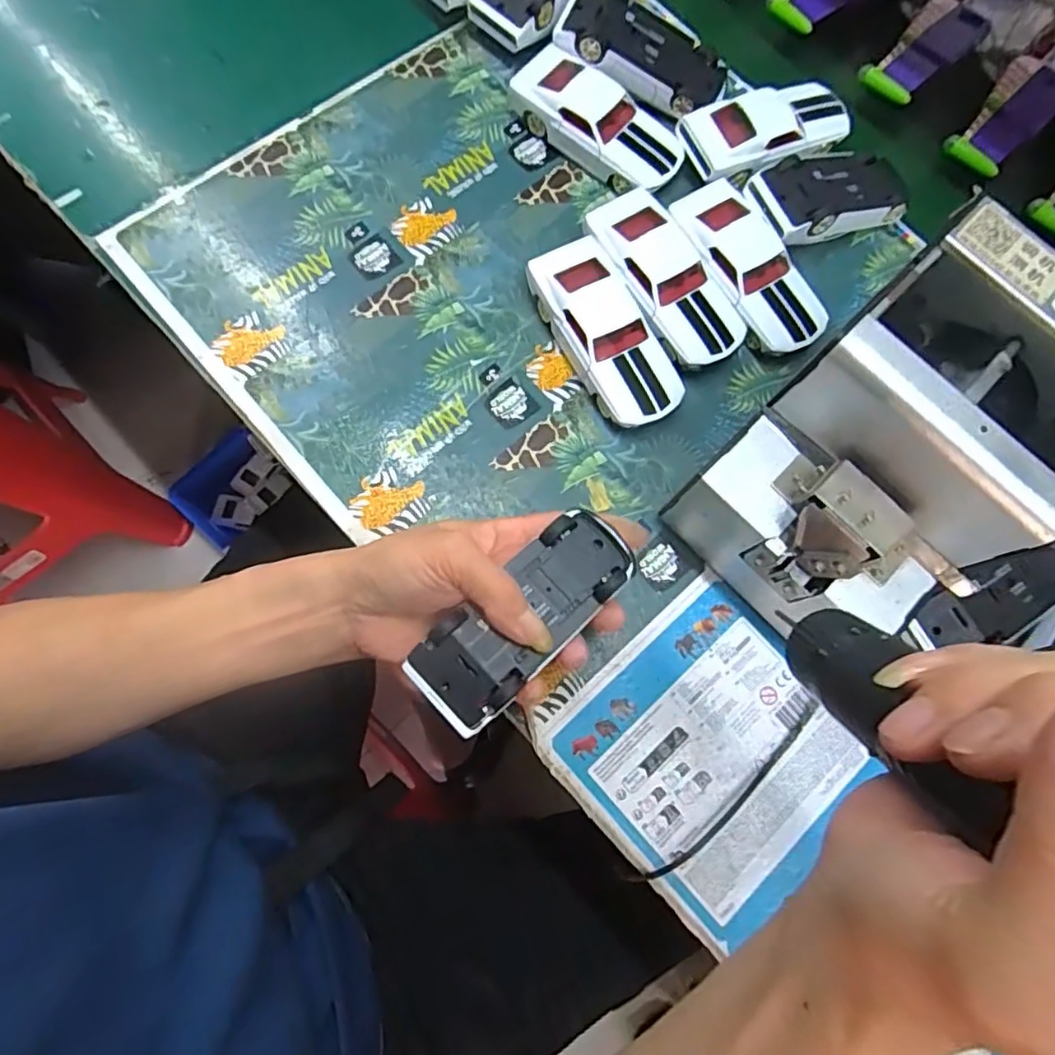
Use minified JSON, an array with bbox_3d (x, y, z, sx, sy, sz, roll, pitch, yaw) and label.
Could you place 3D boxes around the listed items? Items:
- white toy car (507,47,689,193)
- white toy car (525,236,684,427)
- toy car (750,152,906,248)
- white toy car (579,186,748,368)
[{"bbox_3d":[0.052,-0.288,0.446,0.126,0.034,0.056,40,75,5],"label":"white toy car"},{"bbox_3d":[0.050,-0.124,0.407,0.053,0.032,0.127,-28,79,-12],"label":"white toy car"},{"bbox_3d":[0.213,-0.231,0.441,0.117,0.031,0.057,-19,79,-19],"label":"toy car"},{"bbox_3d":[0.092,-0.164,0.419,0.054,0.031,0.126,-33,81,-13],"label":"white toy car"}]

